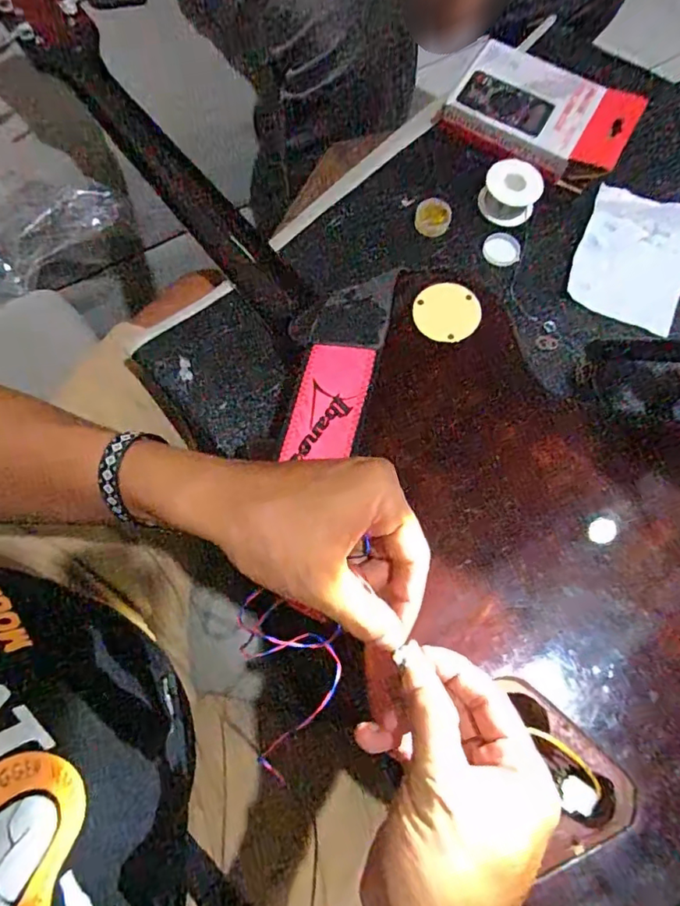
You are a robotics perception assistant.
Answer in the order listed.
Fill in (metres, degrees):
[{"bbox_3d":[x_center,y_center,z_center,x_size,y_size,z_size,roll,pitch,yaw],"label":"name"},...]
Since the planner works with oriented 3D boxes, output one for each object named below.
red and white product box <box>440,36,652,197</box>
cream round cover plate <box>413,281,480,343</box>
[{"bbox_3d":[0.198,-0.333,0.522,0.168,0.032,0.126,28,74,7],"label":"red and white product box"},{"bbox_3d":[0.083,-0.110,0.408,0.049,0.008,0.049,0,72,-1],"label":"cream round cover plate"}]

